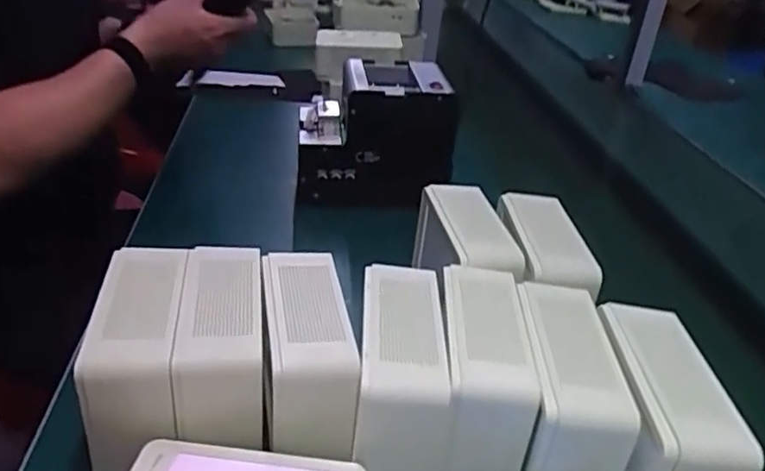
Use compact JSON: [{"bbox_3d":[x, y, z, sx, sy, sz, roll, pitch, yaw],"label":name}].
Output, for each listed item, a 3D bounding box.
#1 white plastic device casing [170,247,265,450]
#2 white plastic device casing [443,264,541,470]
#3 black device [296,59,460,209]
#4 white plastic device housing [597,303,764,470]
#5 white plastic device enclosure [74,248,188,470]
[{"bbox_3d":[-0.112,0.073,0.441,0.056,0.066,0.140,-1,31,-12],"label":"white plastic device casing"},{"bbox_3d":[0.069,0.098,0.454,0.052,0.091,0.135,5,30,-1],"label":"white plastic device casing"},{"bbox_3d":[-0.018,-0.131,0.824,0.190,0.157,0.134,-1,31,-12],"label":"black device"},{"bbox_3d":[0.178,0.125,0.424,0.064,0.097,0.136,6,30,1],"label":"white plastic device housing"},{"bbox_3d":[-0.167,0.081,0.438,0.060,0.082,0.147,-1,31,-11],"label":"white plastic device enclosure"}]

